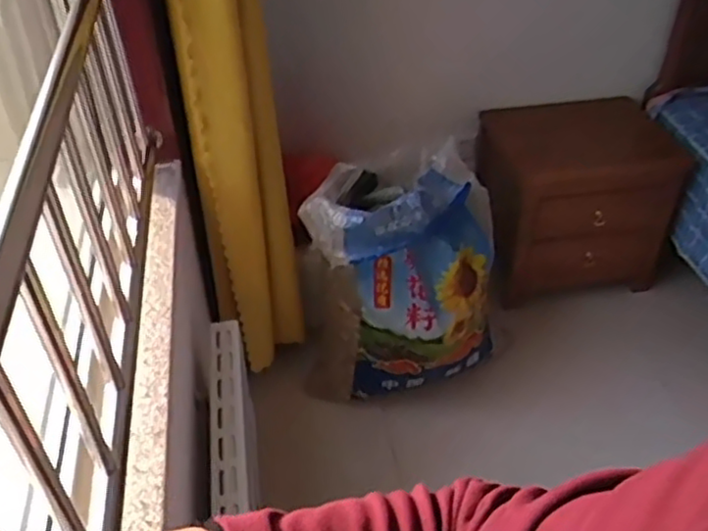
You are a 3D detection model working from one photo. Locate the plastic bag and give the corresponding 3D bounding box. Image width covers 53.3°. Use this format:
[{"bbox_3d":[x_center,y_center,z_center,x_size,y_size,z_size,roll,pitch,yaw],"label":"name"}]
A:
[{"bbox_3d":[0.115,0.038,1.762,0.455,0.584,0.321,3,40,5],"label":"plastic bag"}]

